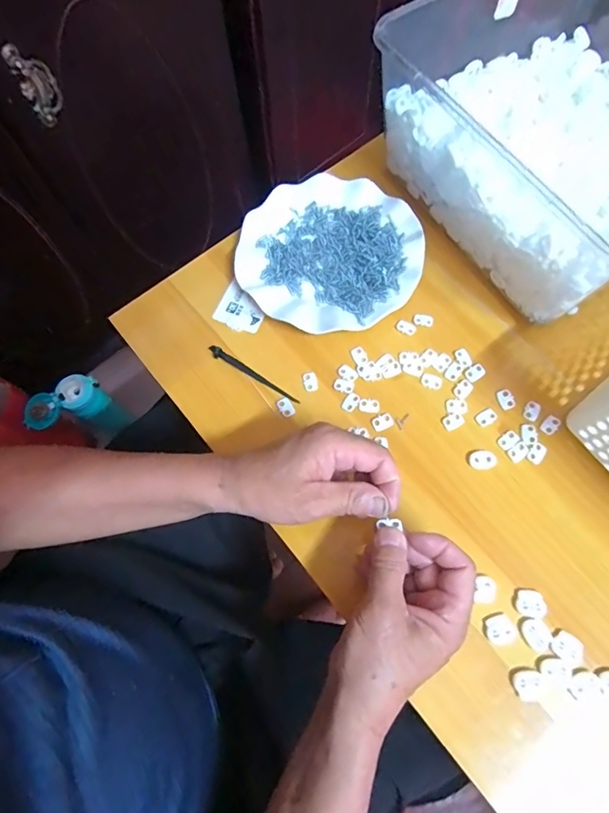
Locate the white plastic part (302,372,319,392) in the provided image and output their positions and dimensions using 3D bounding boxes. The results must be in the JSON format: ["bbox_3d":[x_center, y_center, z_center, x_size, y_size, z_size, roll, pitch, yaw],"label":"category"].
[{"bbox_3d":[0.006,-0.023,0.429,0.013,0.004,0.018,-14,71,-3],"label":"white plastic part"}]

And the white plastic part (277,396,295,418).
[{"bbox_3d":[-0.018,0.001,0.423,0.013,0.005,0.018,-31,73,-9],"label":"white plastic part"}]

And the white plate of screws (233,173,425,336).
[{"bbox_3d":[0.024,-0.155,0.463,0.178,0.021,0.175,-1,71,1],"label":"white plate of screws"}]

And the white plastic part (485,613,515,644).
[{"bbox_3d":[0.153,0.175,0.352,0.021,0.004,0.019,-18,71,-5],"label":"white plastic part"}]

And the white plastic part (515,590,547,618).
[{"bbox_3d":[0.180,0.156,0.355,0.022,0.004,0.018,5,71,4],"label":"white plastic part"}]

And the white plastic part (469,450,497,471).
[{"bbox_3d":[0.158,0.048,0.398,0.023,0.004,0.016,-7,71,-1],"label":"white plastic part"}]

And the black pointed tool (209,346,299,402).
[{"bbox_3d":[-0.051,-0.031,0.432,0.102,0.007,0.008,33,75,12],"label":"black pointed tool"}]

